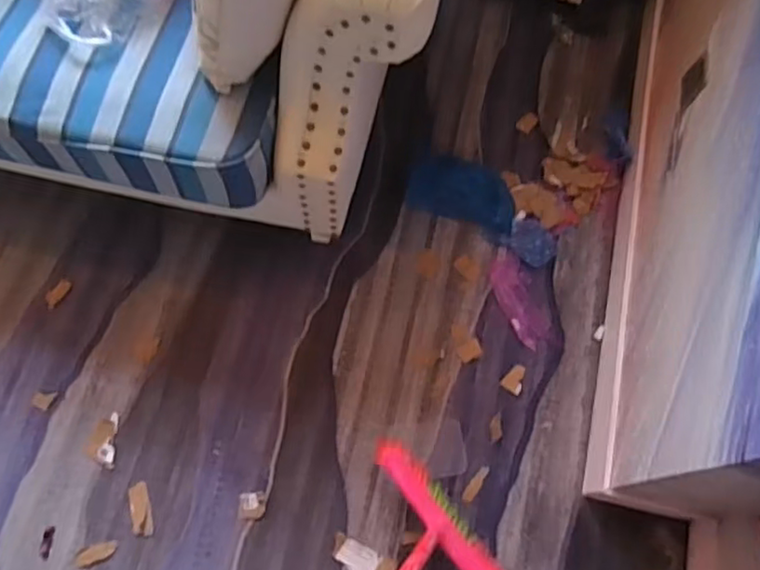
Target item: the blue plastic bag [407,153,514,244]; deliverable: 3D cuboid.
[{"bbox_3d":[0.196,-0.213,1.452,0.251,0.025,0.164,22,70,6],"label":"blue plastic bag"}]

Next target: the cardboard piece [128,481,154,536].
[{"bbox_3d":[-0.454,0.425,1.202,0.039,0.004,0.097,-14,70,-8],"label":"cardboard piece"}]

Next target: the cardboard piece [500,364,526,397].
[{"bbox_3d":[0.283,0.195,1.315,0.042,0.004,0.062,36,72,11],"label":"cardboard piece"}]

